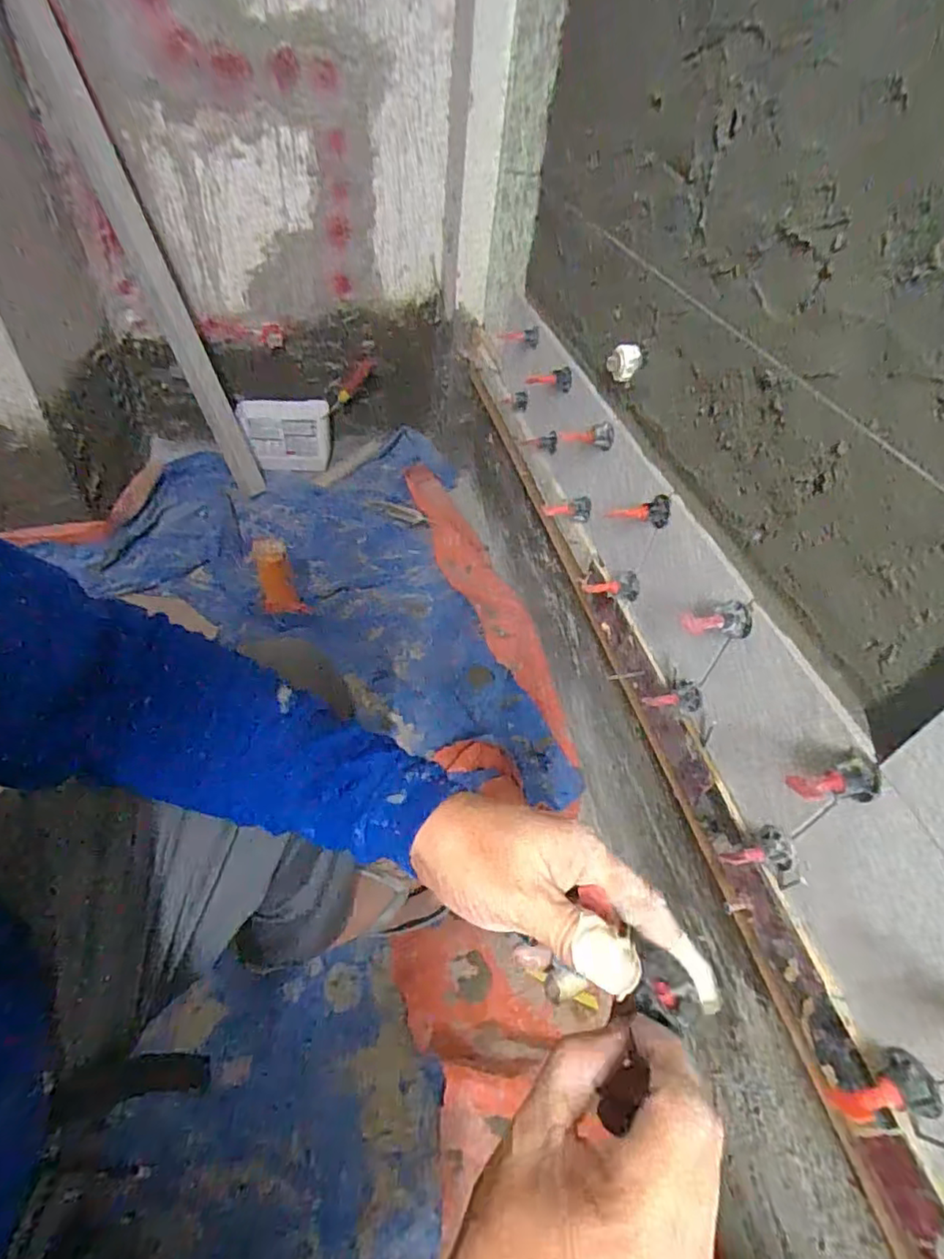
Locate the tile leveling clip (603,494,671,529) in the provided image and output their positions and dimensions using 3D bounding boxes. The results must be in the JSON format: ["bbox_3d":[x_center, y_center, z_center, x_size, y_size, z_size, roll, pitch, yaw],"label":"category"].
[{"bbox_3d":[0.166,-0.115,0.579,0.060,0.030,0.023,-2,44,15],"label":"tile leveling clip"}]

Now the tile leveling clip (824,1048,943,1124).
[{"bbox_3d":[0.245,0.281,0.352,0.057,0.030,0.033,-3,47,-10],"label":"tile leveling clip"}]

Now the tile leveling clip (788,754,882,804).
[{"bbox_3d":[0.231,0.097,0.368,0.048,0.023,0.027,-8,48,-14],"label":"tile leveling clip"}]

